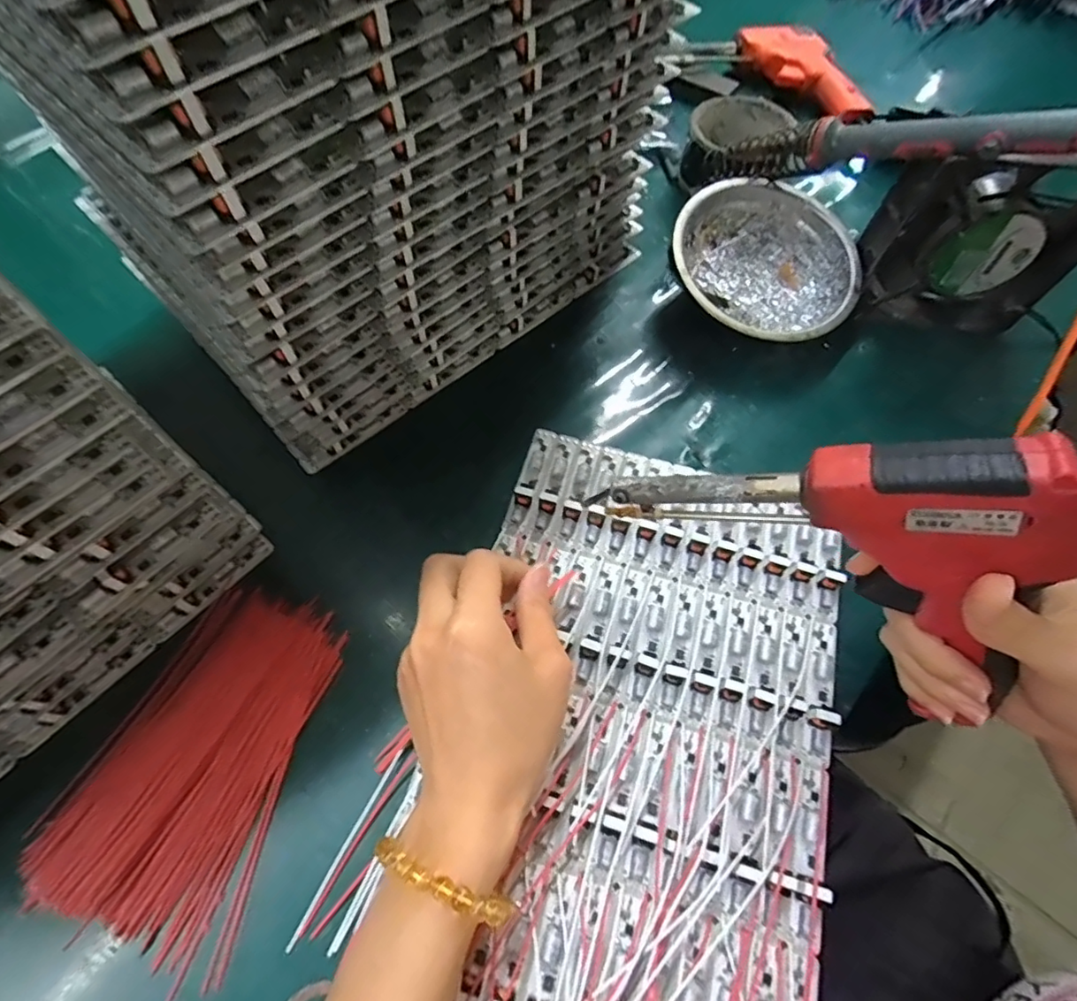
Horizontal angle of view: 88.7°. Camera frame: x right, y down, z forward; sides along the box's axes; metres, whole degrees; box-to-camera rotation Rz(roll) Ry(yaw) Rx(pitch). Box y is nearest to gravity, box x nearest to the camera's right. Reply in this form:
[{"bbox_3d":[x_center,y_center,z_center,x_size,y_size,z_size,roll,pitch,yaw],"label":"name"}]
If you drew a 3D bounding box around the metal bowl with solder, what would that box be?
[{"bbox_3d":[0.156,-0.161,0.397,0.128,0.054,0.126,1,65,-2],"label":"metal bowl with solder"}]

